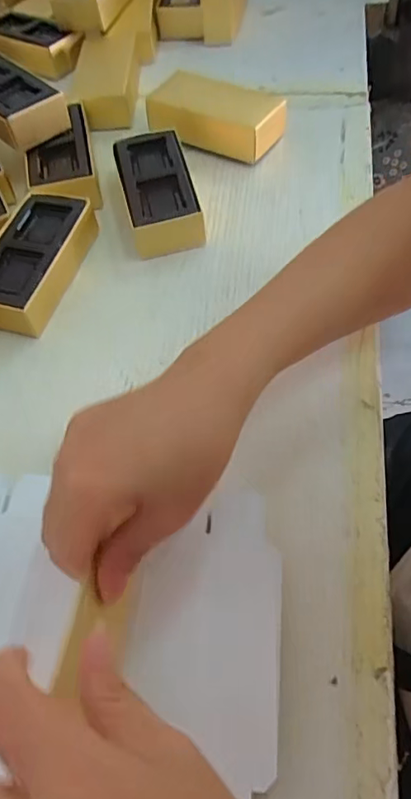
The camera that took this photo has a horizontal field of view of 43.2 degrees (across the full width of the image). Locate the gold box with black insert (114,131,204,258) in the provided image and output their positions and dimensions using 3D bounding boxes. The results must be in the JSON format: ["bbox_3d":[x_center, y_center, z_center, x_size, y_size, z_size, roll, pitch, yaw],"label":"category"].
[{"bbox_3d":[-0.039,-0.168,0.418,0.054,0.032,0.114,-13,58,-3],"label":"gold box with black insert"}]

